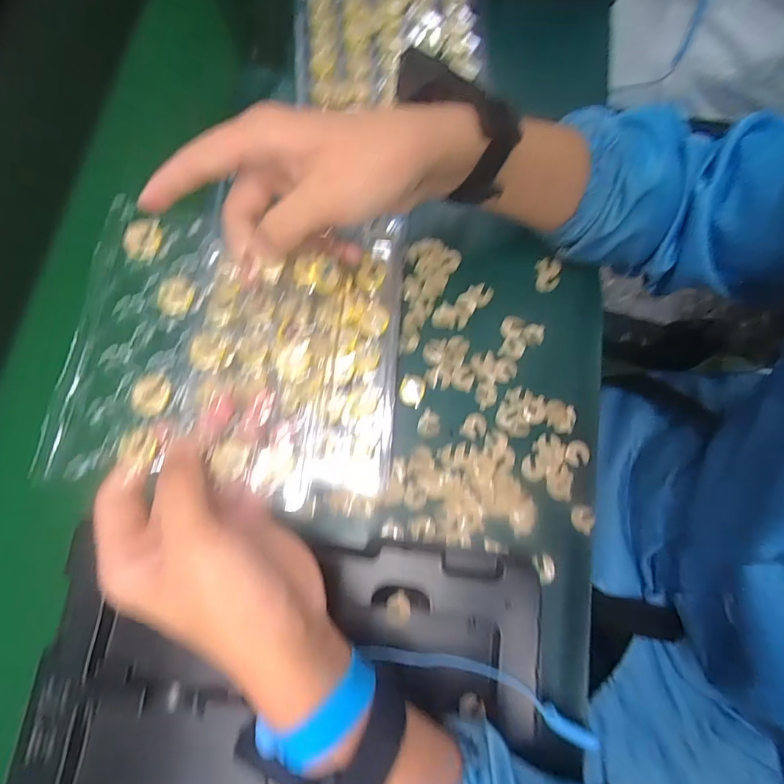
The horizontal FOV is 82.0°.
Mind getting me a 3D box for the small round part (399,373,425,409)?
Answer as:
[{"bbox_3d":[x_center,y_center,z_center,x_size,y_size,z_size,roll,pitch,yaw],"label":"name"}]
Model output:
[{"bbox_3d":[0.016,-0.002,0.361,0.019,0.004,0.025,21,77,6],"label":"small round part"}]

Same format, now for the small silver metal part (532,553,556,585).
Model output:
[{"bbox_3d":[0.113,0.131,0.334,0.015,0.006,0.021,-9,75,-2],"label":"small silver metal part"}]

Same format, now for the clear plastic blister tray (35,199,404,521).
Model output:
[{"bbox_3d":[-0.089,-0.031,0.282,0.193,0.032,0.180,7,76,-18],"label":"clear plastic blister tray"}]

